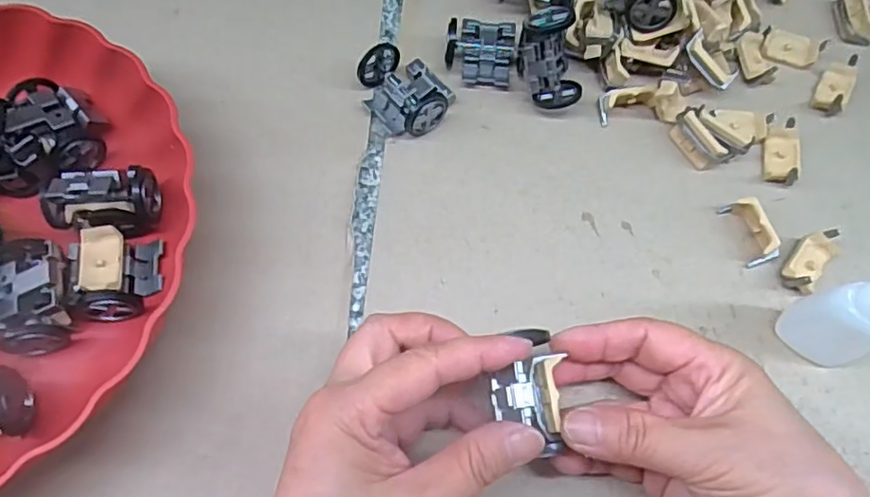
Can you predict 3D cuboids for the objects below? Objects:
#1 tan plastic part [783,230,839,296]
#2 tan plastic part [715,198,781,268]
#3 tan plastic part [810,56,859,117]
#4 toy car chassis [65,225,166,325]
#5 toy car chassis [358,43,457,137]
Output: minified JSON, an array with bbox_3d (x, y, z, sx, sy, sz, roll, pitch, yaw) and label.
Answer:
[{"bbox_3d":[0.194,0.006,0.317,0.017,0.016,0.034,39,71,15],"label":"tan plastic part"},{"bbox_3d":[0.166,-0.010,0.323,0.013,0.019,0.037,-12,67,-7],"label":"tan plastic part"},{"bbox_3d":[0.240,-0.097,0.368,0.016,0.016,0.038,32,69,12],"label":"tan plastic part"},{"bbox_3d":[-0.153,0.011,0.293,0.033,0.027,0.042,5,66,1],"label":"toy car chassis"},{"bbox_3d":[-0.016,-0.091,0.346,0.043,0.023,0.050,-39,73,-17],"label":"toy car chassis"}]

